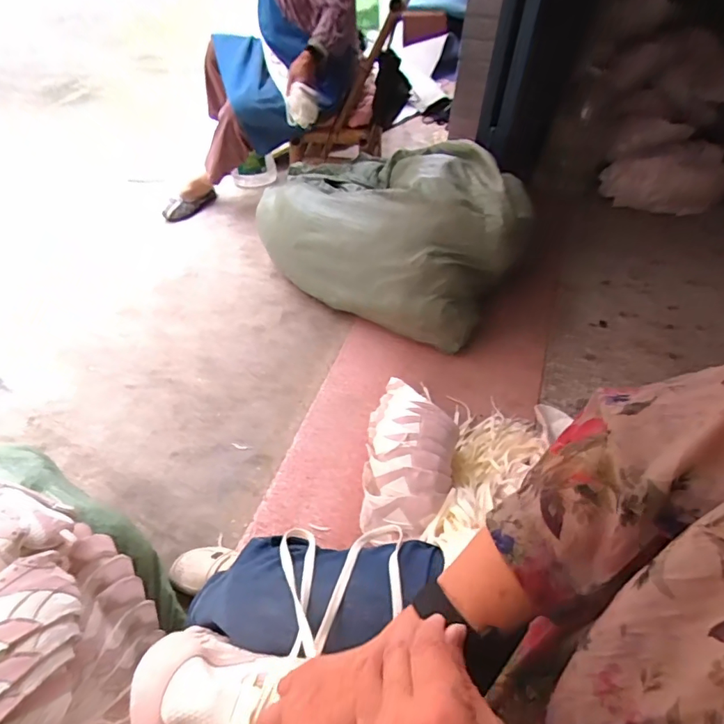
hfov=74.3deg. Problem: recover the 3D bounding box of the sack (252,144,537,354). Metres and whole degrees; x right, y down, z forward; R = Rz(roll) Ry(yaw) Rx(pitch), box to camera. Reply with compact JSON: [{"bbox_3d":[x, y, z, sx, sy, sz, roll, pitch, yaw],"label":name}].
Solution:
[{"bbox_3d":[0.046,-0.365,1.235,0.665,0.295,0.437,33,56,25],"label":"sack"}]

